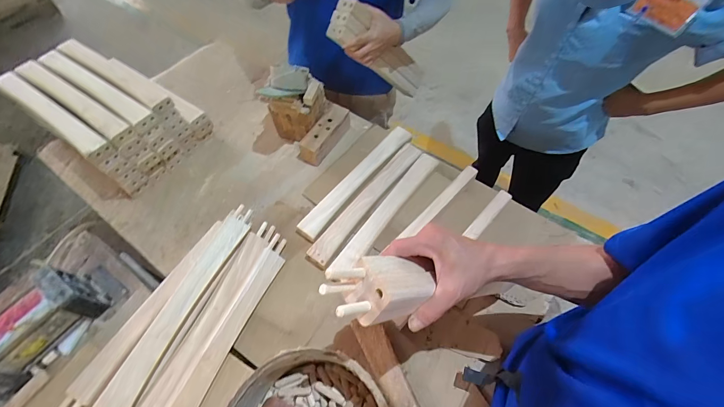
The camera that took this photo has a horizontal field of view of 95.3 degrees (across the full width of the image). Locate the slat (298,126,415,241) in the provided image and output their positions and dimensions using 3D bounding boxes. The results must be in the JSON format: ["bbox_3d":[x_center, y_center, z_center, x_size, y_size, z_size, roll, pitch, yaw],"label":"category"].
[{"bbox_3d":[-0.008,-0.062,0.767,0.061,0.040,0.368,37,66,20],"label":"slat"}]

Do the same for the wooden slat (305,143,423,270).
[{"bbox_3d":[0.007,-0.012,0.740,0.056,0.026,0.363,34,66,18],"label":"wooden slat"}]

